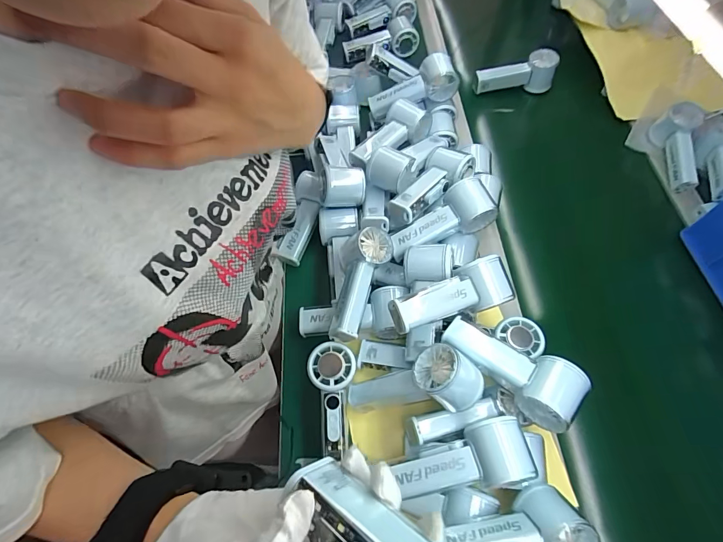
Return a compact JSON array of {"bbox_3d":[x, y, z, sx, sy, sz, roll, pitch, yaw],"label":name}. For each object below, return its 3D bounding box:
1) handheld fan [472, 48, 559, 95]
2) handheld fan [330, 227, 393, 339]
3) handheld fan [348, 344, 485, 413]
[{"bbox_3d":[0.299,-0.386,0.744,0.152,0.076,0.038,-2,62,-1],"label":"handheld fan"},{"bbox_3d":[-0.001,0.015,0.508,0.070,0.061,0.148,5,62,3],"label":"handheld fan"},{"bbox_3d":[0.061,0.132,0.450,0.061,0.152,0.062,26,53,-37],"label":"handheld fan"}]

